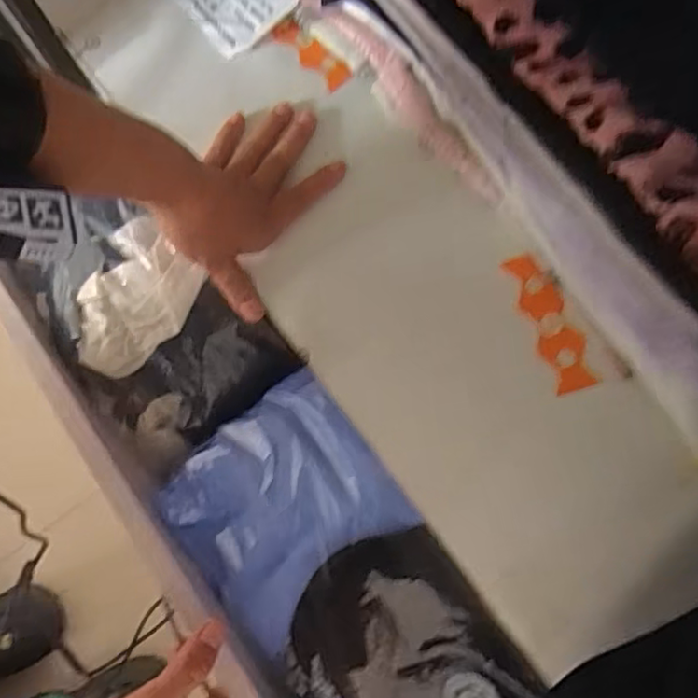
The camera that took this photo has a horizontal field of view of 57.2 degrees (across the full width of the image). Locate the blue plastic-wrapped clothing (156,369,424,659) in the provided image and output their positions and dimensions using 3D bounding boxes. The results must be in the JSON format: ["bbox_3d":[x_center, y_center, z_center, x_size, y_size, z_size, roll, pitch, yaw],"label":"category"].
[{"bbox_3d":[-0.047,0.106,0.443,0.140,0.033,0.137,-39,75,-10],"label":"blue plastic-wrapped clothing"}]

